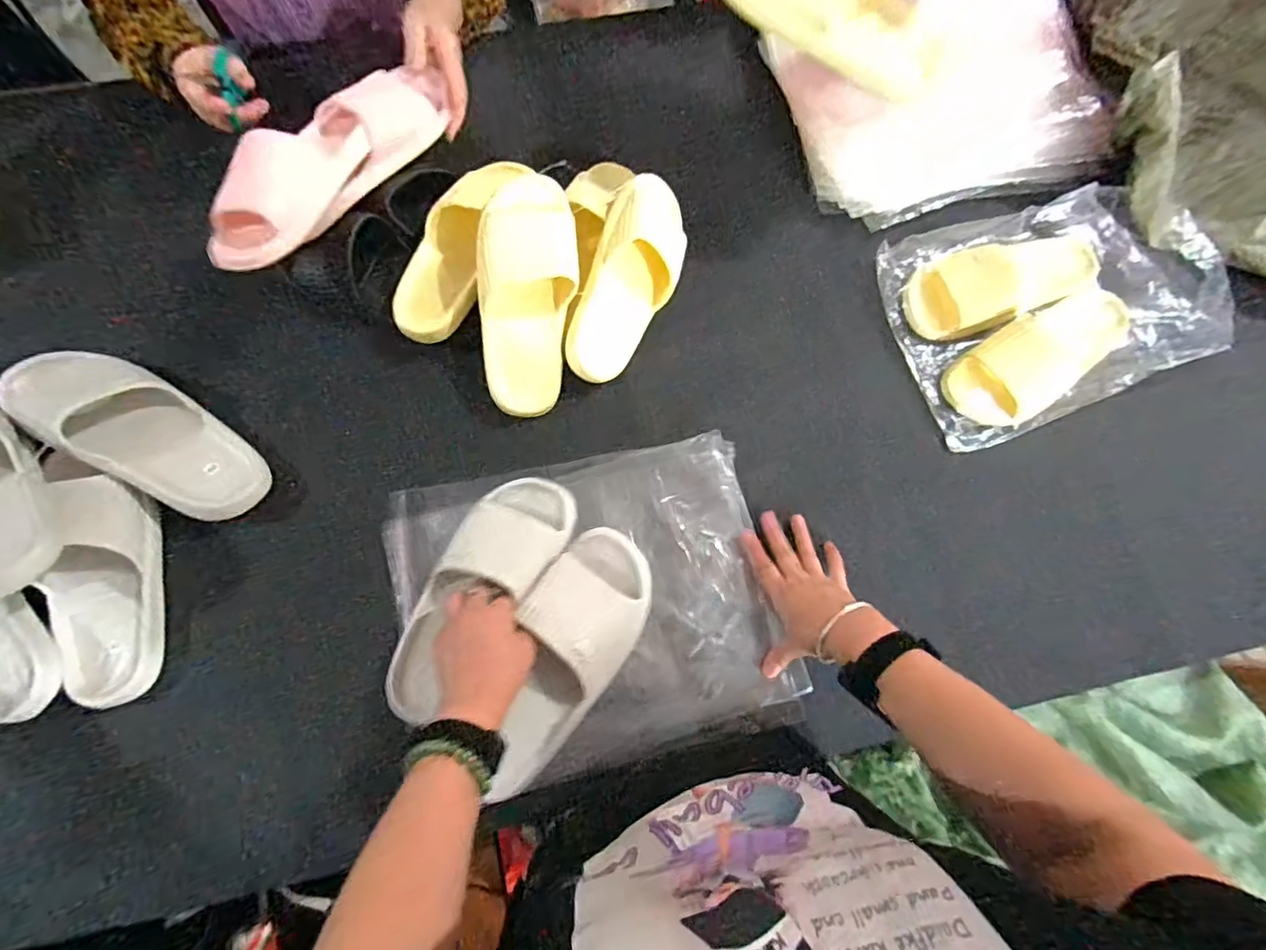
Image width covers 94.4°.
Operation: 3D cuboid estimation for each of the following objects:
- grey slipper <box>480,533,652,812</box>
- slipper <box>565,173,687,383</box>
[{"bbox_3d":[-0.059,0.171,0.570,0.113,0.064,0.254,21,69,3],"label":"grey slipper"},{"bbox_3d":[-0.001,-0.223,0.676,0.093,0.061,0.247,17,75,2],"label":"slipper"}]

